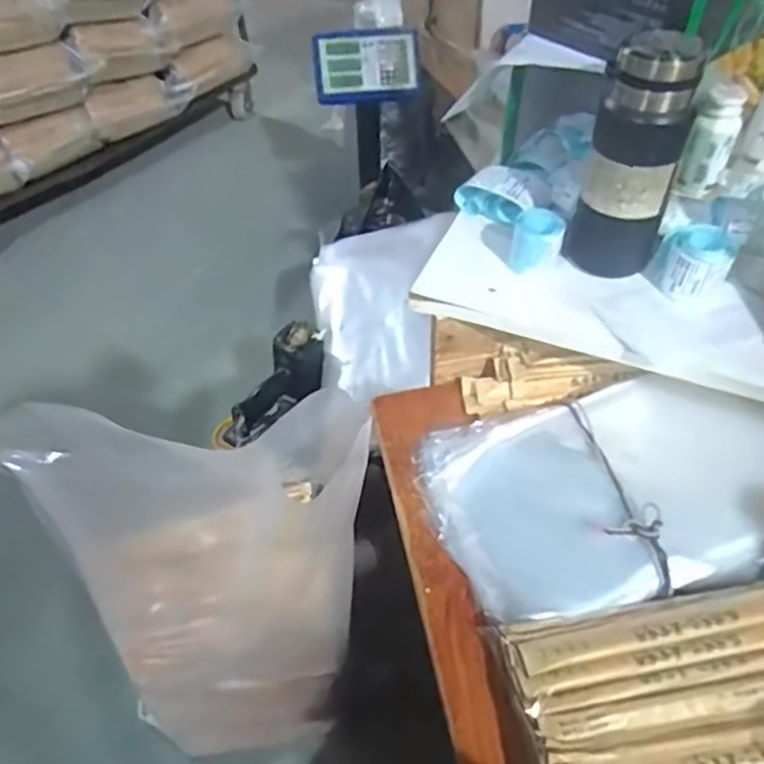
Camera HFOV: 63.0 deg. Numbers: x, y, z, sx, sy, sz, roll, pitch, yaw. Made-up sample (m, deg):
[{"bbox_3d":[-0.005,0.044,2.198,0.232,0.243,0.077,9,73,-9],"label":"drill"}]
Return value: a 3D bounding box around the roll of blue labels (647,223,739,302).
[{"bbox_3d":[0.305,-0.114,0.608,0.059,0.051,0.062,-1,49,1],"label":"roll of blue labels"}]

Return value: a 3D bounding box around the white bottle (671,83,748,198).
[{"bbox_3d":[0.364,-0.265,0.690,0.048,0.104,0.046,24,54,21],"label":"white bottle"}]

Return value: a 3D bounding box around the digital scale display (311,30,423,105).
[{"bbox_3d":[-0.032,-0.723,1.425,0.242,0.150,0.042,-8,12,-12],"label":"digital scale display"}]

